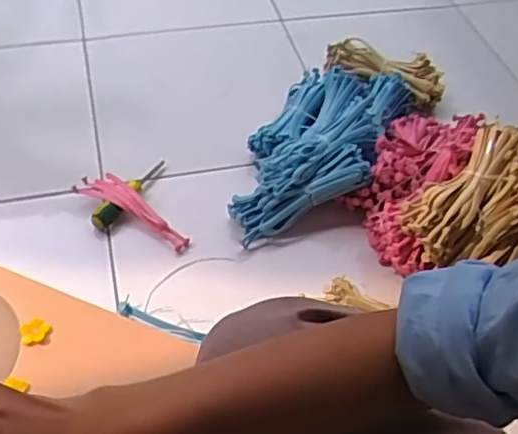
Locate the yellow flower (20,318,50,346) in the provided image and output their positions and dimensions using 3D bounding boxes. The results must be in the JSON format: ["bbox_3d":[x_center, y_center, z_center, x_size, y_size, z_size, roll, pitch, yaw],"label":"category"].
[{"bbox_3d":[-0.192,0.098,0.545,0.023,0.006,0.020,-24,56,-22],"label":"yellow flower"}]

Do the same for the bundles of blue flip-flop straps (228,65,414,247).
[{"bbox_3d":[0.095,-0.113,0.998,0.189,0.111,0.368,21,52,13],"label":"bundles of blue flip-flop straps"}]

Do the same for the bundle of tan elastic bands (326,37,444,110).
[{"bbox_3d":[0.222,-0.263,1.138,0.221,0.051,0.072,22,52,13],"label":"bundle of tan elastic bands"}]

